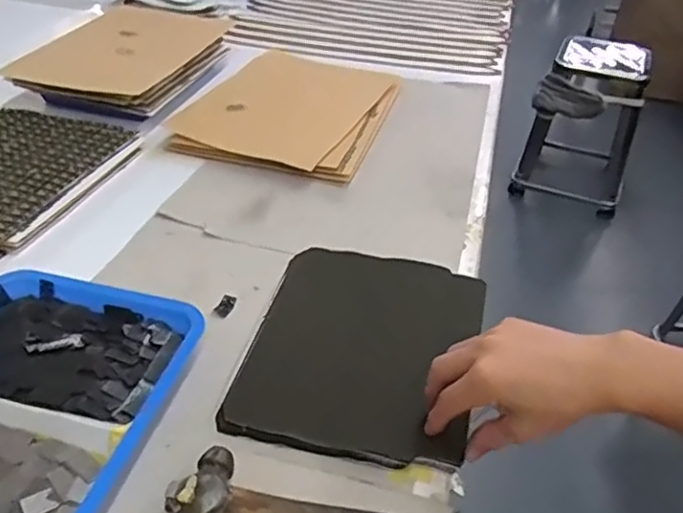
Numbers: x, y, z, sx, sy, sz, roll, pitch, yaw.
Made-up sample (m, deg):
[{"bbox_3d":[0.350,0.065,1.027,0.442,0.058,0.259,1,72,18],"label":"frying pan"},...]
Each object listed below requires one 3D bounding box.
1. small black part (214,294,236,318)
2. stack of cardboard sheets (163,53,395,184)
[{"bbox_3d":[-0.117,0.049,0.642,0.017,0.004,0.031,15,40,13],"label":"small black part"},{"bbox_3d":[-0.072,-0.239,0.972,0.279,0.039,0.342,14,44,9],"label":"stack of cardboard sheets"}]

